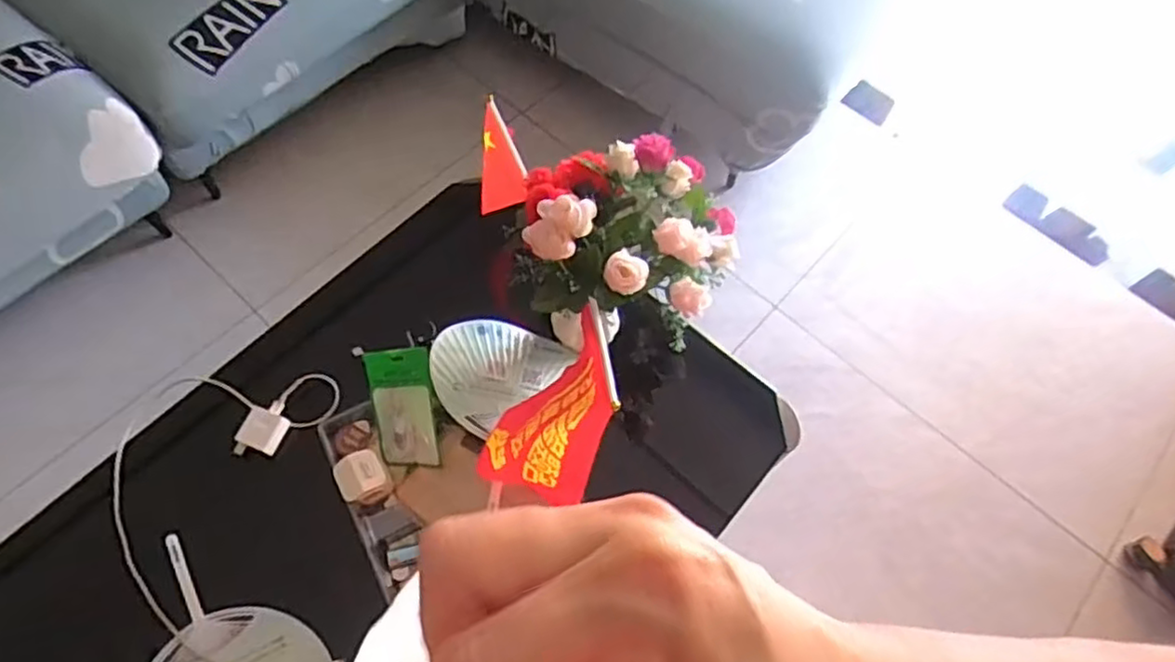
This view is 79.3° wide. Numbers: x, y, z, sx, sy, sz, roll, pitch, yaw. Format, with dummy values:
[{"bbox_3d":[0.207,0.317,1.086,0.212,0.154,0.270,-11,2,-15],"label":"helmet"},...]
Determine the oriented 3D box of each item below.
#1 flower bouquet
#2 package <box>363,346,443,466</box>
[{"bbox_3d":[0.059,-0.111,0.872,0.260,0.188,0.218,-2,63,-5],"label":"flower bouquet"},{"bbox_3d":[-0.240,0.100,0.929,0.090,0.020,0.151,-8,92,24],"label":"package"}]

